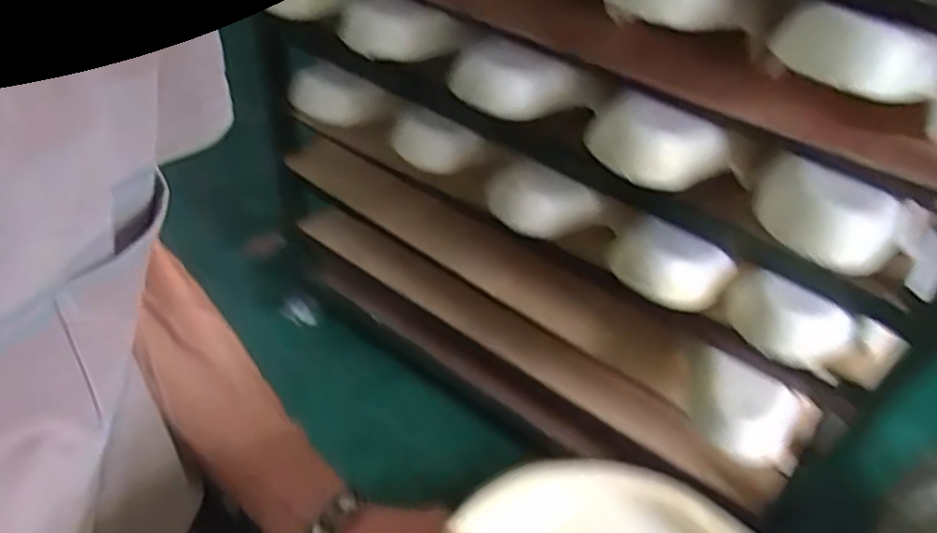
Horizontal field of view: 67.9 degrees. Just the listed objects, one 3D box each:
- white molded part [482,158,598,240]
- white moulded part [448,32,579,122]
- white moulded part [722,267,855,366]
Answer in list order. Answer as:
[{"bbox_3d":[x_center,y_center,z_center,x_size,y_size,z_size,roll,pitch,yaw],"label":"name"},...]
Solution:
[{"bbox_3d":[0.100,-0.094,0.999,0.158,0.081,0.059,19,48,15],"label":"white molded part"},{"bbox_3d":[0.047,-0.244,0.897,0.155,0.063,0.084,31,52,24],"label":"white moulded part"},{"bbox_3d":[0.397,0.065,0.869,0.144,0.058,0.091,36,54,27],"label":"white moulded part"}]

